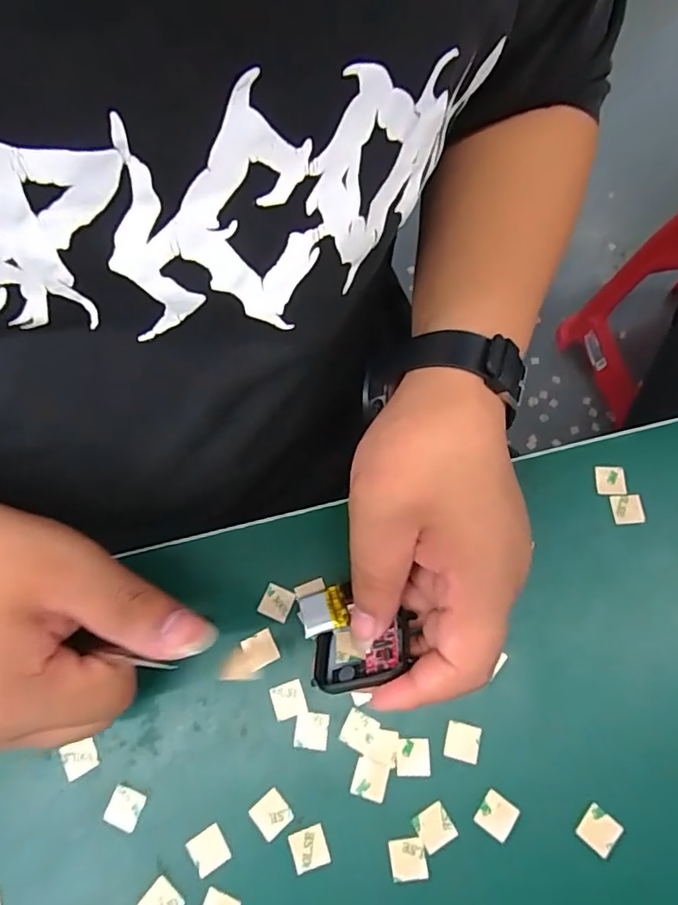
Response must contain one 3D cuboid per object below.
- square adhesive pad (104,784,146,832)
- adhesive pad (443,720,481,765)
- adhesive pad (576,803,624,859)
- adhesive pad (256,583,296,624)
[{"bbox_3d":[-0.098,0.161,0.249,0.015,0.004,0.016,19,72,9],"label":"square adhesive pad"},{"bbox_3d":[0.058,0.135,0.255,0.015,0.004,0.016,12,71,6],"label":"adhesive pad"},{"bbox_3d":[0.116,0.167,0.242,0.016,0.004,0.015,39,76,14],"label":"adhesive pad"},{"bbox_3d":[-0.032,0.076,0.279,0.015,0.004,0.016,22,72,10],"label":"adhesive pad"}]

